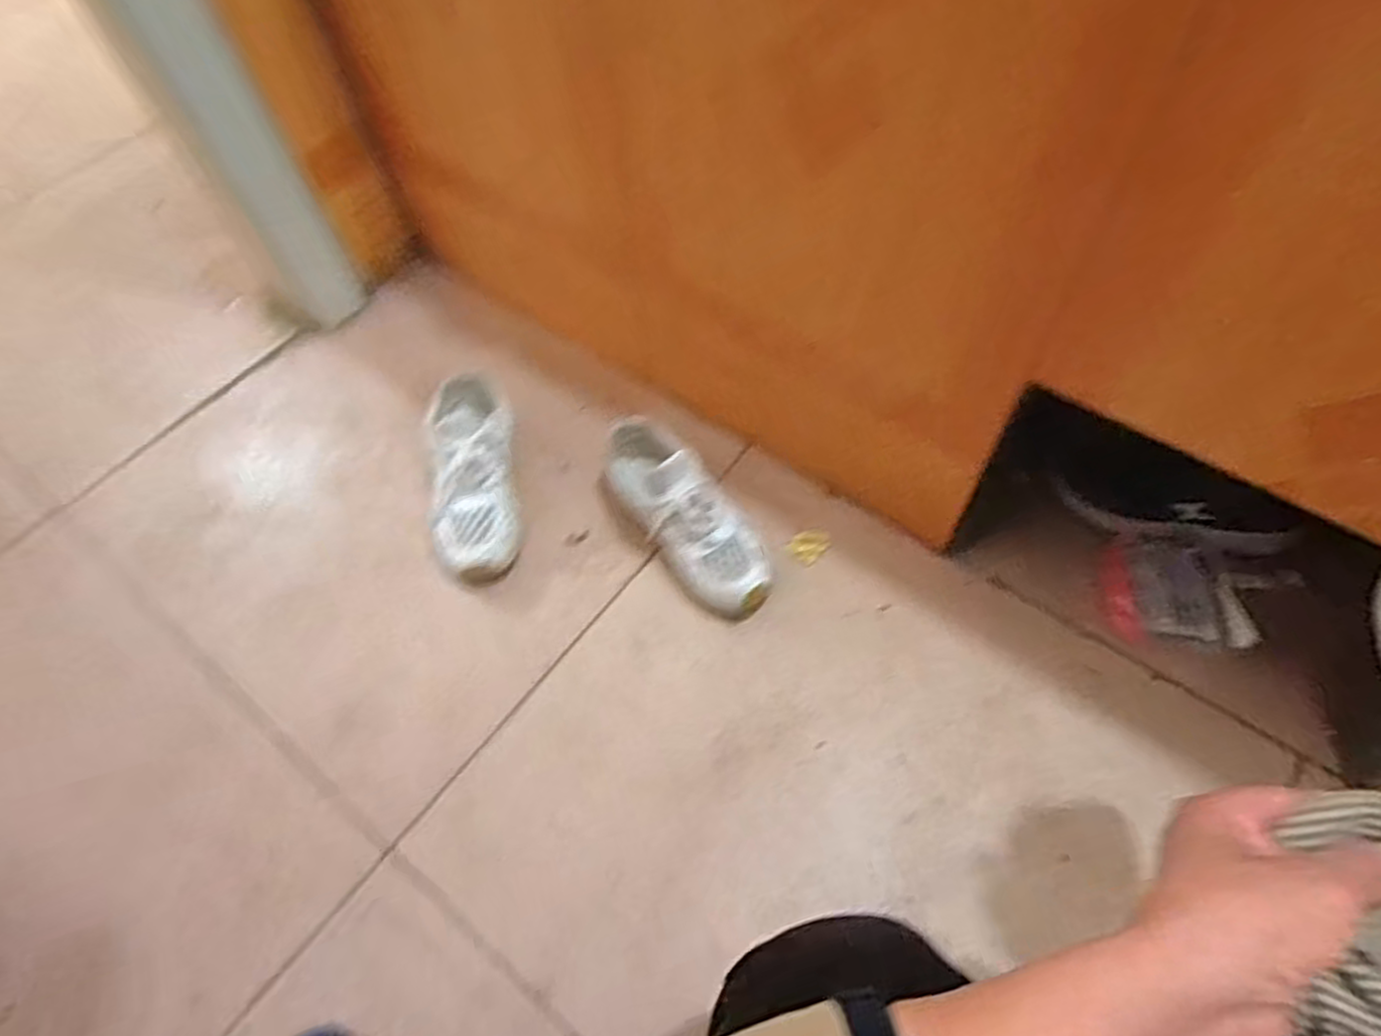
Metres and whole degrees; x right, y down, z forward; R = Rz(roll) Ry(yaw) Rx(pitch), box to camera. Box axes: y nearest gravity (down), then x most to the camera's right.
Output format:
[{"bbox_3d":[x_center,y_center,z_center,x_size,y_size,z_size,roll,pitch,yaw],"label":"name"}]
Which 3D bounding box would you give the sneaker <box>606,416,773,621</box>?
[{"bbox_3d":[-0.004,-0.006,0.777,0.093,0.115,0.232,-33,64,-17],"label":"sneaker"}]

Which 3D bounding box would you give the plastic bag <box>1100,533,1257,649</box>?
[{"bbox_3d":[0.464,0.066,0.731,0.112,0.027,0.107,0,72,18],"label":"plastic bag"}]

